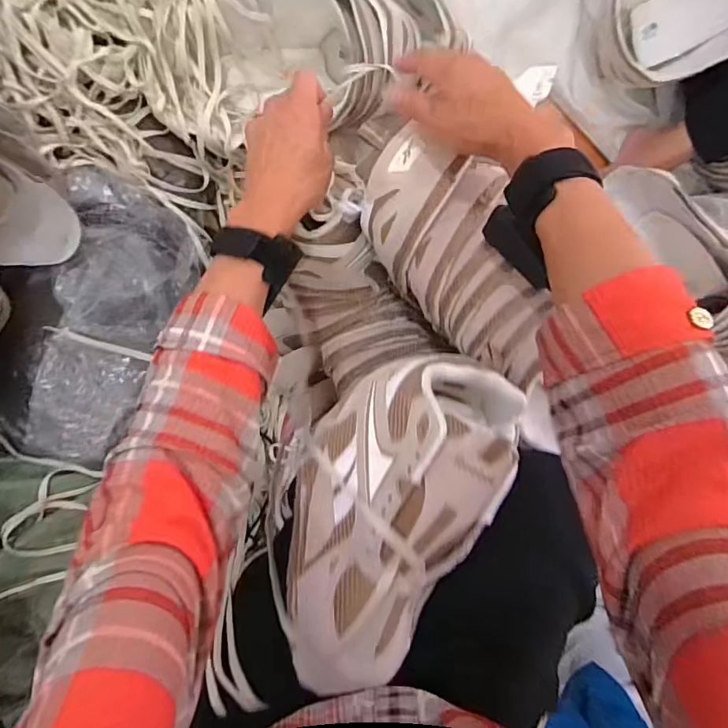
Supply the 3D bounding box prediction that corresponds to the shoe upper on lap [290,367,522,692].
[{"bbox_3d":[0.018,0.106,0.341,0.127,0.075,0.240,32,92,-9],"label":"shoe upper on lap"}]

